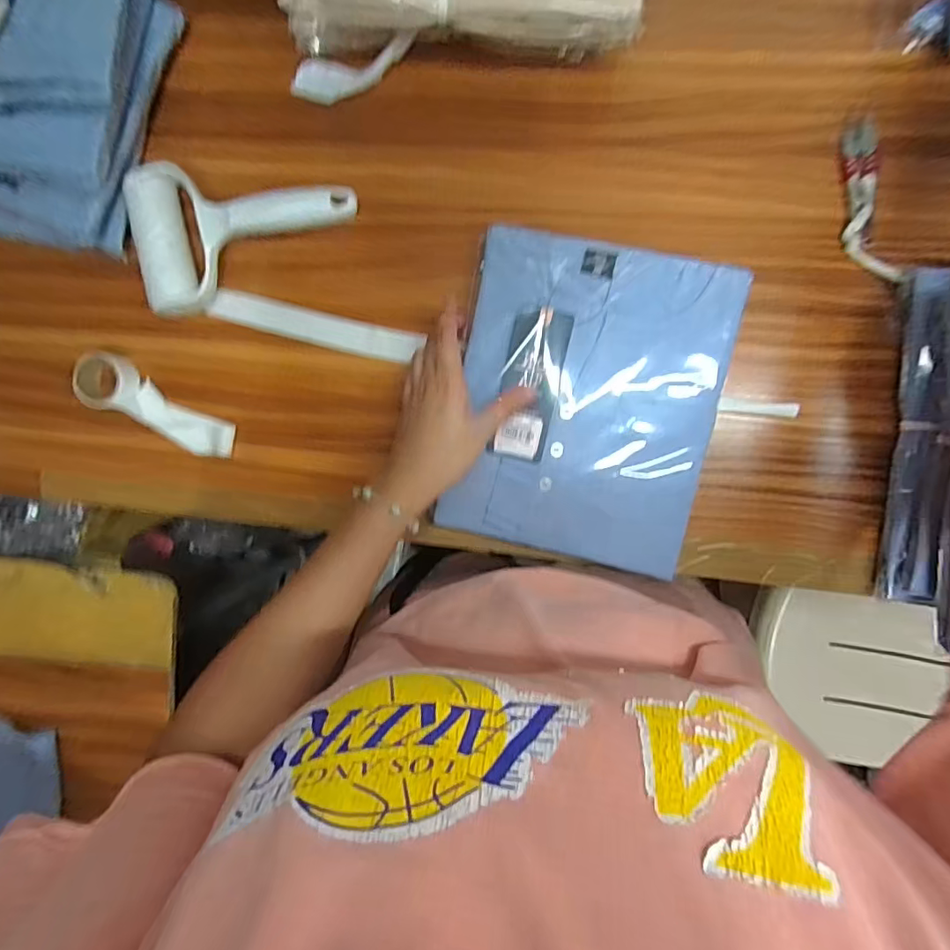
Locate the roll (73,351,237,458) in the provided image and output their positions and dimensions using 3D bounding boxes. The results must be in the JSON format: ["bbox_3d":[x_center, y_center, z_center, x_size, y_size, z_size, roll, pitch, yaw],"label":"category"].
[{"bbox_3d":[-0.286,-0.063,0.483,0.145,0.023,0.051,24,96,4],"label":"roll"}]

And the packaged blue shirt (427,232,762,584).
[{"bbox_3d":[0.091,-0.058,0.432,0.204,0.019,0.247,10,95,5],"label":"packaged blue shirt"}]

